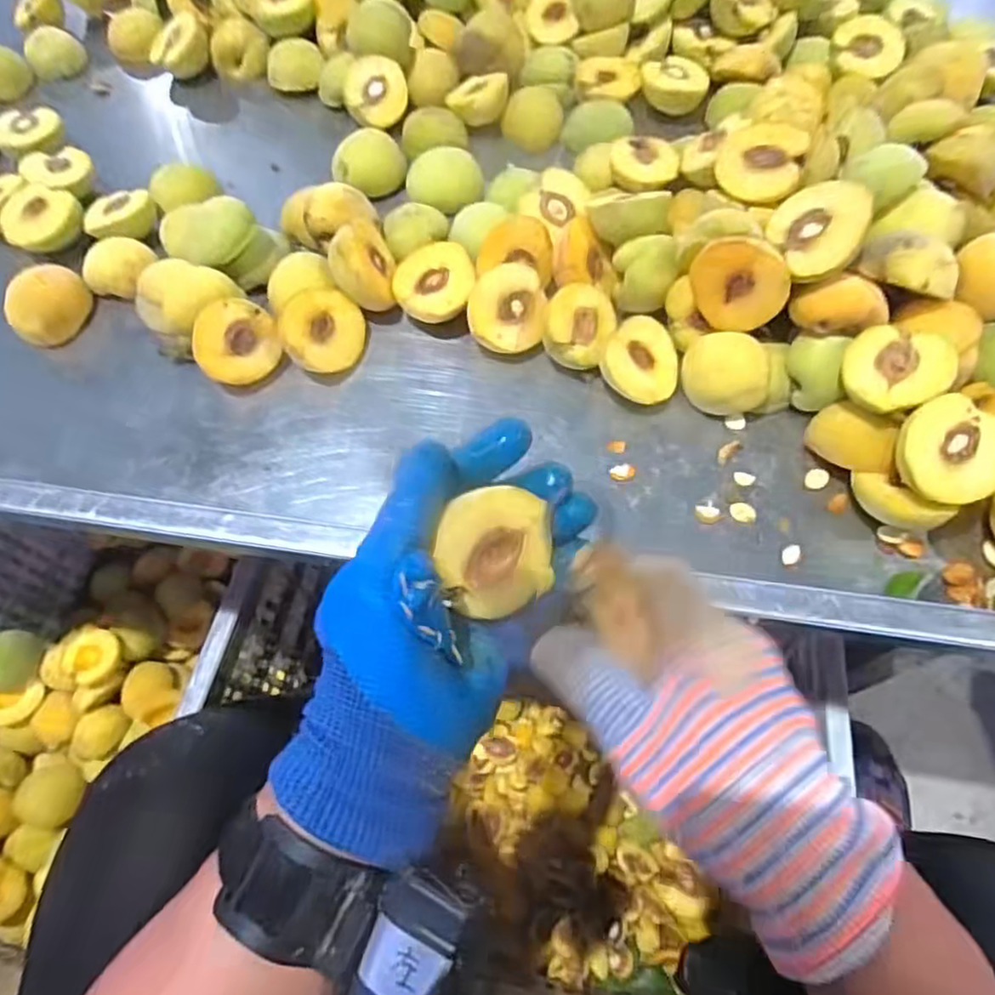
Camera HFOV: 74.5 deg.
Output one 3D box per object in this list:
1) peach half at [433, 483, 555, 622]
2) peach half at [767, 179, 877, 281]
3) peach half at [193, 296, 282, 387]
[{"bbox_3d":[-0.006,0.021,0.288,0.050,0.055,0.027,-12,18,-28],"label":"peach half"},{"bbox_3d":[0.205,-0.167,0.415,0.029,0.059,0.065,2,23,-45],"label":"peach half"},{"bbox_3d":[-0.186,-0.110,0.469,0.057,0.029,0.055,-30,96,-10],"label":"peach half"}]

